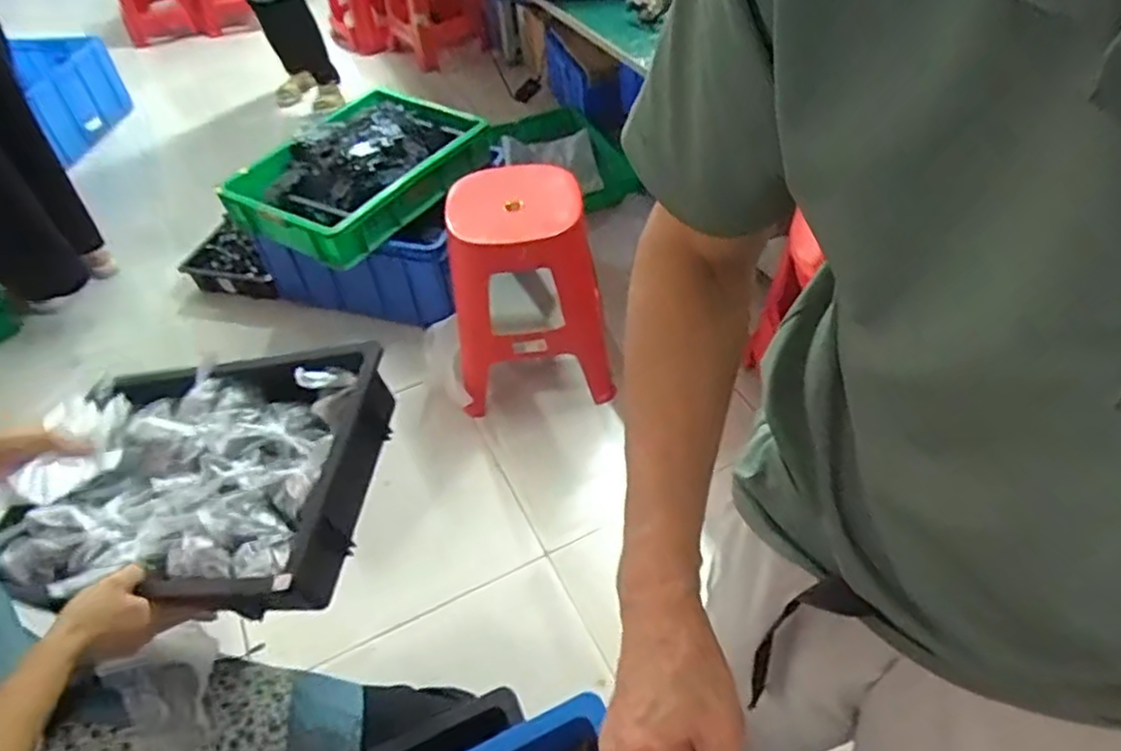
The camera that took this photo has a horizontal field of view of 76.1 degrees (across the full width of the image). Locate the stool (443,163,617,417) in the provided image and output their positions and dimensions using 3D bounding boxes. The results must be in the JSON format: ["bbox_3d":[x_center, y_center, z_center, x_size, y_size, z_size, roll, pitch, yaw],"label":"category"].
[{"bbox_3d":[-0.070,-0.158,1.621,0.333,0.493,0.259,-5,45,3],"label":"stool"}]

